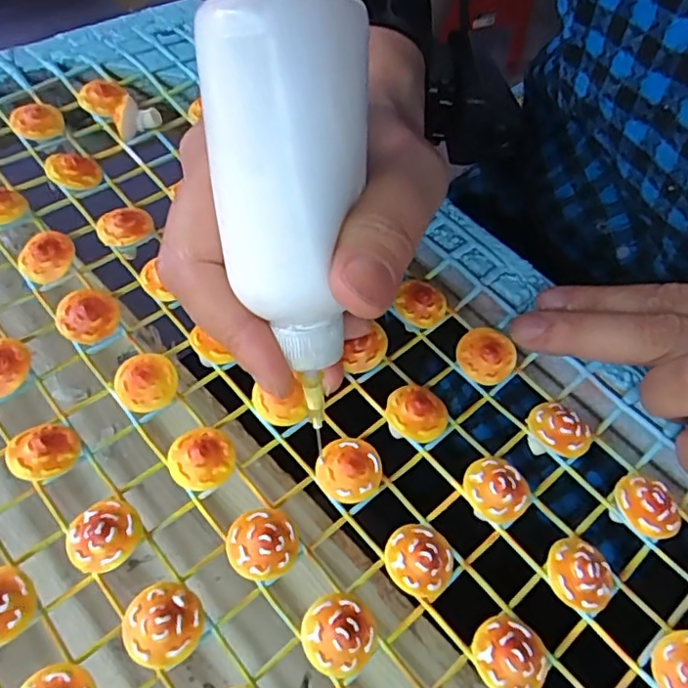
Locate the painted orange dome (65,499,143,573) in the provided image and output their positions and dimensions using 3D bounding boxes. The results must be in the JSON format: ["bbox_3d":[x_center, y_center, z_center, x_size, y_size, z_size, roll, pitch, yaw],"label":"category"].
[{"bbox_3d":[-0.067,0.053,0.164,0.019,0.009,0.020,2,59,-4],"label":"painted orange dome"}]

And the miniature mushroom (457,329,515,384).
[{"bbox_3d":[0.050,0.004,0.204,0.020,0.009,0.018,17,56,8],"label":"miniature mushroom"}]

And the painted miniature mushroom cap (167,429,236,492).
[{"bbox_3d":[-0.043,0.035,0.178,0.019,0.008,0.019,-17,62,-15],"label":"painted miniature mushroom cap"}]

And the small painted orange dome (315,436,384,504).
[{"bbox_3d":[0.002,0.039,0.180,0.019,0.010,0.019,2,59,-4],"label":"small painted orange dome"}]

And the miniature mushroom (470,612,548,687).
[{"bbox_3d":[0.044,0.083,0.155,0.019,0.010,0.019,2,59,-4],"label":"miniature mushroom"}]

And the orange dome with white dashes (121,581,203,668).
[{"bbox_3d":[-0.047,0.073,0.152,0.019,0.008,0.020,2,59,-4],"label":"orange dome with white dashes"}]

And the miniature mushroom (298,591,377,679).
[{"bbox_3d":[-0.001,0.077,0.155,0.019,0.009,0.019,-16,62,-14],"label":"miniature mushroom"}]

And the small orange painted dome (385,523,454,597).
[{"bbox_3d":[0.022,0.061,0.167,0.019,0.009,0.019,2,59,-4],"label":"small orange painted dome"}]

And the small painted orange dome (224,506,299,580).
[{"bbox_3d":[-0.023,0.056,0.164,0.019,0.006,0.019,2,59,-4],"label":"small painted orange dome"}]

